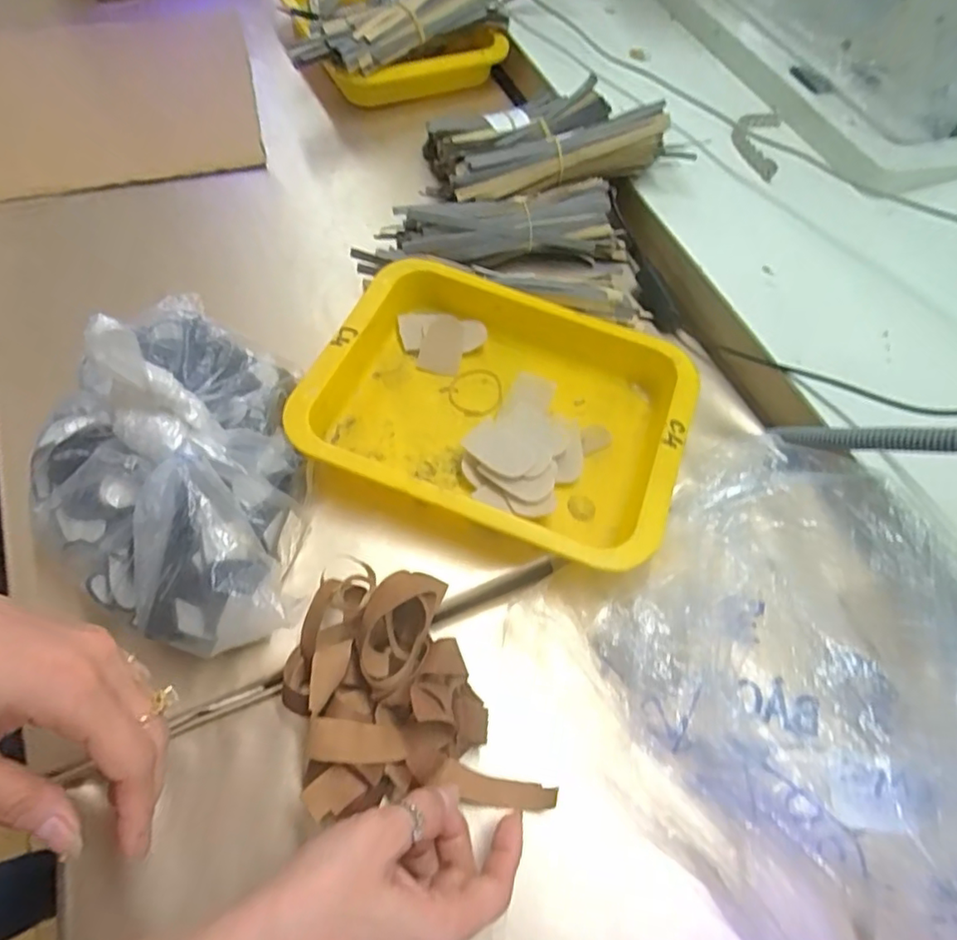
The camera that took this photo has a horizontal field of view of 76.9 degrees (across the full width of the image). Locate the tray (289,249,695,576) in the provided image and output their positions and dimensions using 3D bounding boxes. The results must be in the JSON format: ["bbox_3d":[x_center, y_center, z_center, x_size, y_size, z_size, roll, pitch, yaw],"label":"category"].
[{"bbox_3d":[0.015,-0.046,0.440,0.259,0.043,0.195,21,62,8],"label":"tray"}]

